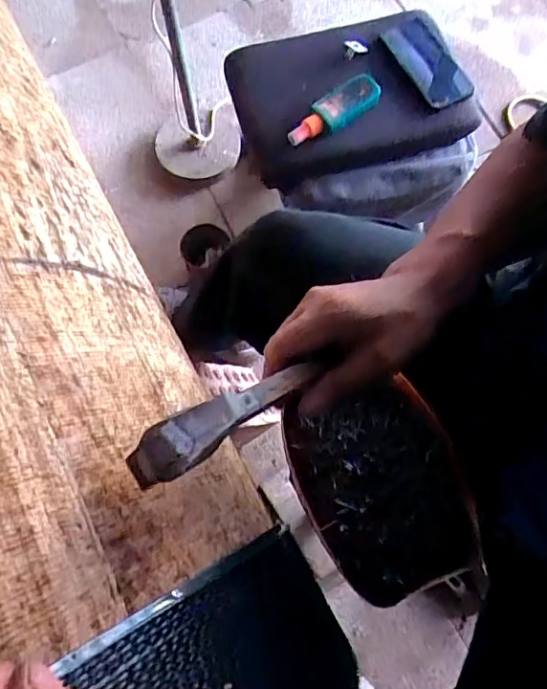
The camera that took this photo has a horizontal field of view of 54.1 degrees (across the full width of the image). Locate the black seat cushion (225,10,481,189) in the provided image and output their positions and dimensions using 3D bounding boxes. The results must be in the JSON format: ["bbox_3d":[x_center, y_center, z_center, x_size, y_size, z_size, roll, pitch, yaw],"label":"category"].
[{"bbox_3d":[0.117,-0.389,0.827,0.344,0.059,0.237,-15,72,-5],"label":"black seat cushion"}]

